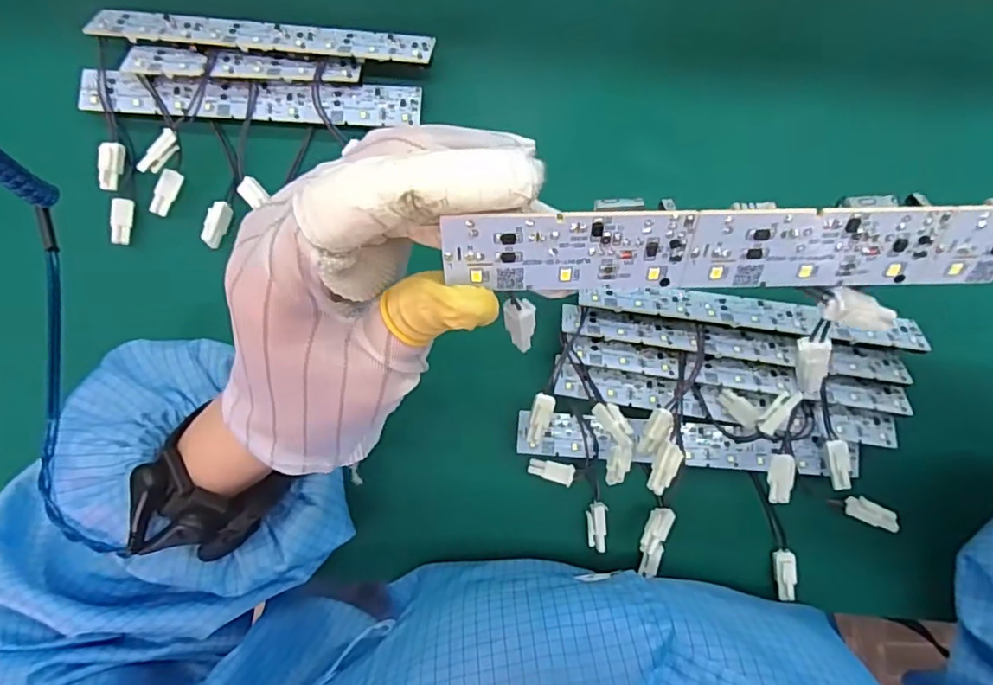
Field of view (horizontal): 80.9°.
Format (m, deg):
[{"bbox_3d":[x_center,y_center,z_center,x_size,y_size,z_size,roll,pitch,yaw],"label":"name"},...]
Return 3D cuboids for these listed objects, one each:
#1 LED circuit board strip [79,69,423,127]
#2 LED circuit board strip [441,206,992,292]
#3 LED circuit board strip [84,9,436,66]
[{"bbox_3d":[-0.138,-0.137,0.328,0.189,0.010,0.024,2,90,1],"label":"LED circuit board strip"},{"bbox_3d":[0.076,-0.024,0.151,0.175,0.004,0.023,-1,133,0],"label":"LED circuit board strip"},{"bbox_3d":[-0.129,-0.169,0.322,0.188,0.005,0.023,6,62,2],"label":"LED circuit board strip"}]

